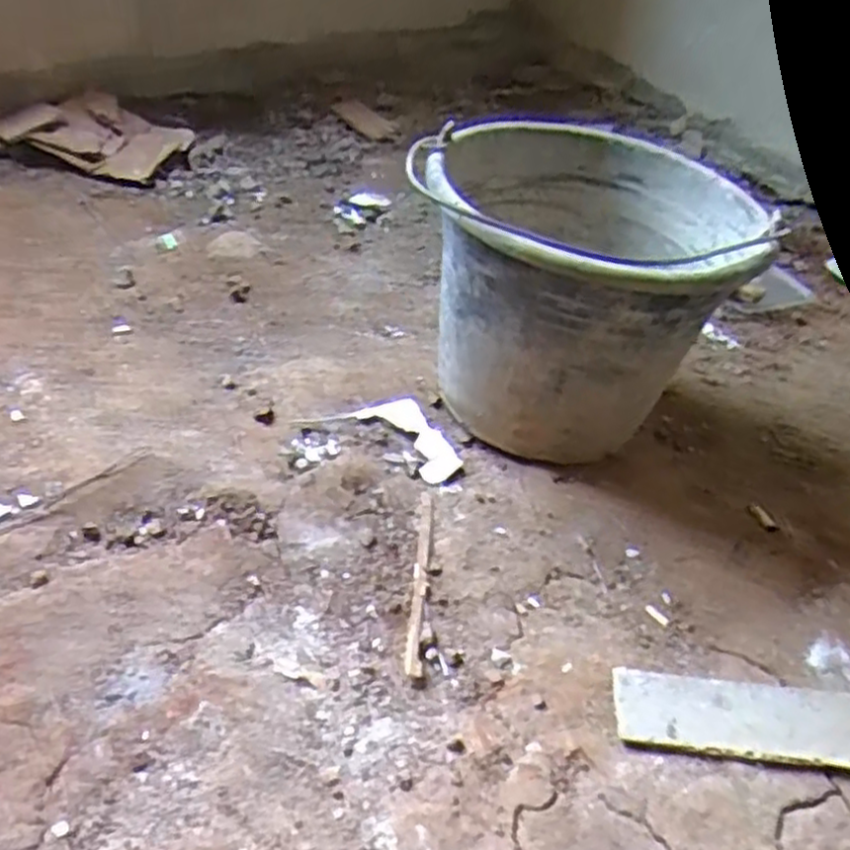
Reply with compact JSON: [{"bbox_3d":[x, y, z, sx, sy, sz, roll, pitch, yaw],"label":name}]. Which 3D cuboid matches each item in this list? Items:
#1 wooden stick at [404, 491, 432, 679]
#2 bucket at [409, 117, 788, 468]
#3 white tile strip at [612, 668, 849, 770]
[{"bbox_3d":[-0.004,0.137,0.698,0.012,0.007,0.195,6,42,-1],"label":"wooden stick"},{"bbox_3d":[0.153,-0.138,0.820,0.309,0.280,0.325,4,42,-3],"label":"bucket"},{"bbox_3d":[0.273,0.230,0.599,0.243,0.006,0.063,6,44,5],"label":"white tile strip"}]

